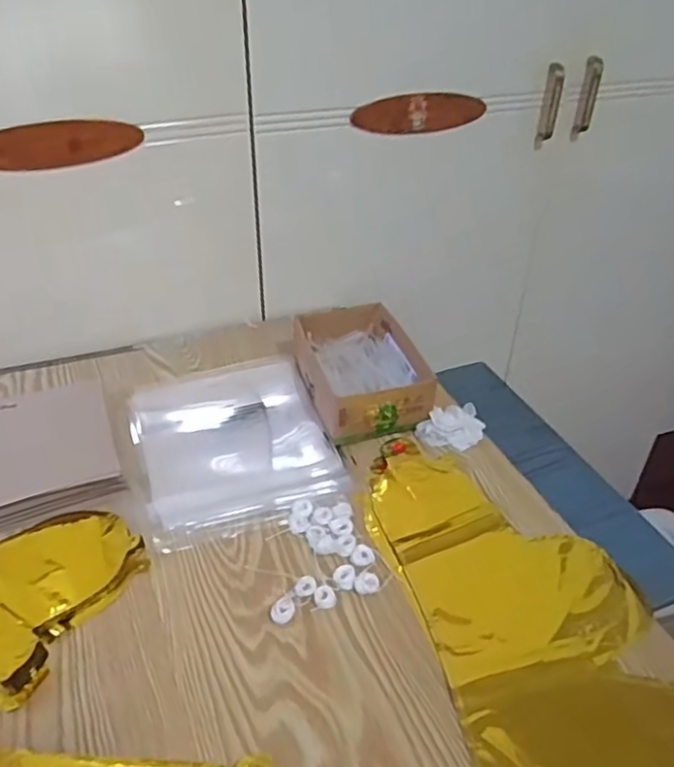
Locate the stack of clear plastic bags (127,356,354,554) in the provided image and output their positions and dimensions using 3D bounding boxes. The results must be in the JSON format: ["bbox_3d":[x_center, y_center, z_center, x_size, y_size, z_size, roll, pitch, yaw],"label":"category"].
[{"bbox_3d":[-0.122,0.058,0.773,0.216,0.014,0.285,-12,39,-17],"label":"stack of clear plastic bags"}]

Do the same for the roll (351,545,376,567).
[{"bbox_3d":[0.024,0.161,0.615,0.021,0.006,0.021,1,37,-1],"label":"roll"}]

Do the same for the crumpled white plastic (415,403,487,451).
[{"bbox_3d":[0.134,0.047,0.751,0.072,0.027,0.056,-29,47,-34],"label":"crumpled white plastic"}]

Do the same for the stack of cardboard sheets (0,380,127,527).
[{"bbox_3d":[-0.342,0.071,0.700,0.193,0.032,0.181,-16,40,-22],"label":"stack of cardboard sheets"}]

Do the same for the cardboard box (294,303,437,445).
[{"bbox_3d":[0.027,-0.016,0.804,0.133,0.068,0.191,-11,39,-16],"label":"cardboard box"}]

